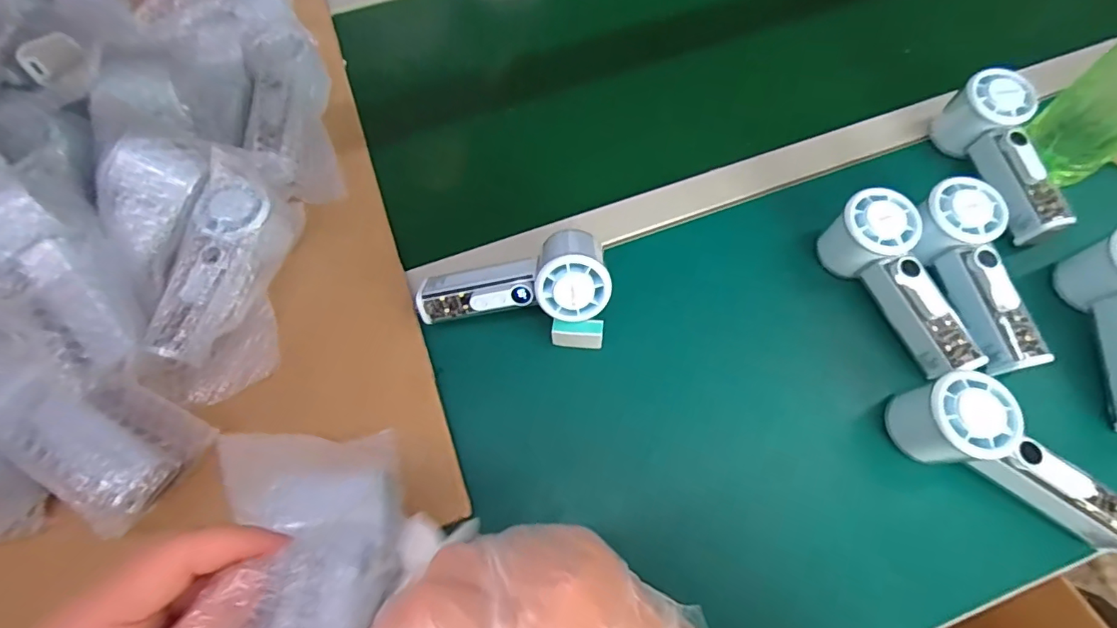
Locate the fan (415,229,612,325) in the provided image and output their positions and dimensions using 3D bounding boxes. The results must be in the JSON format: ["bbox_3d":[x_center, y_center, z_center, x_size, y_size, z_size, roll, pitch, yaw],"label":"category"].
[{"bbox_3d":[-0.038,-0.029,0.414,0.150,0.064,0.079,-6,64,0],"label":"fan"}]

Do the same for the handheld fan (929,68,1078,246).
[{"bbox_3d":[0.403,-0.140,0.448,0.052,0.058,0.151,-14,65,-4],"label":"handheld fan"}]

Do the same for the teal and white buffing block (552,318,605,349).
[{"bbox_3d":[0.016,0.016,0.412,0.041,0.022,0.016,1,65,3],"label":"teal and white buffing block"}]

